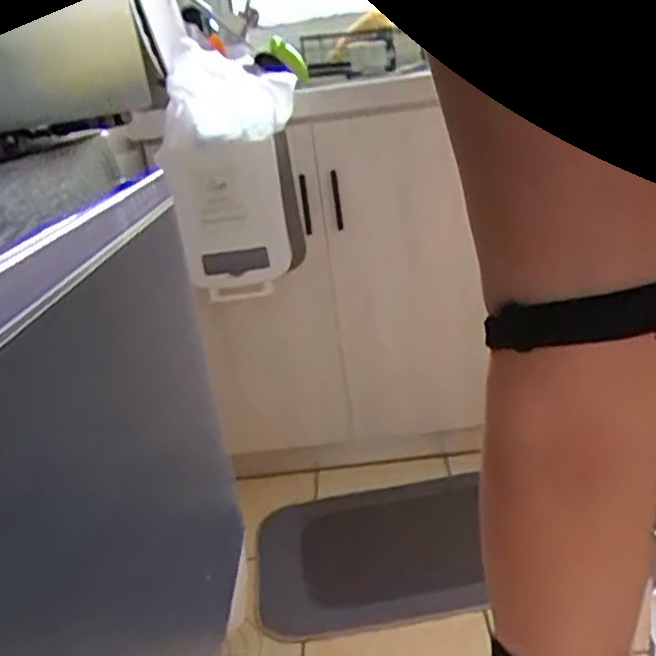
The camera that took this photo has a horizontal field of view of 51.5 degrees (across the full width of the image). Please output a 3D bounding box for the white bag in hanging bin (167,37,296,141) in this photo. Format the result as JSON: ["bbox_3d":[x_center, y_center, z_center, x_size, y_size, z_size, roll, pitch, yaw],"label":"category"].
[{"bbox_3d":[-0.171,-0.414,1.185,0.211,0.161,0.082,1,22,22],"label":"white bag in hanging bin"}]

